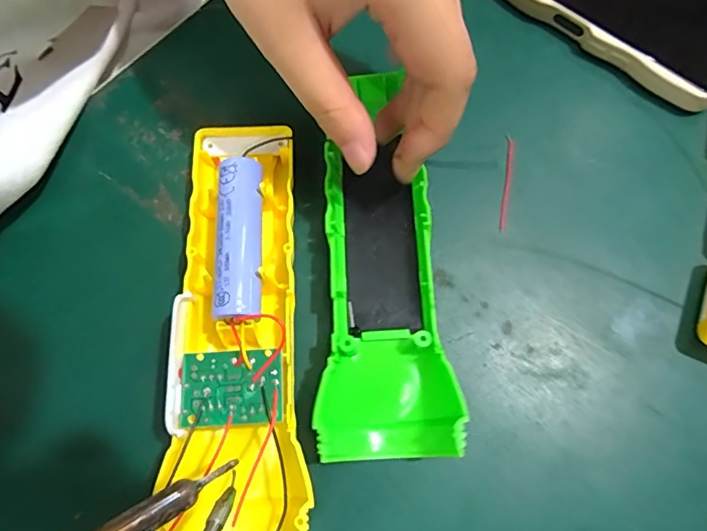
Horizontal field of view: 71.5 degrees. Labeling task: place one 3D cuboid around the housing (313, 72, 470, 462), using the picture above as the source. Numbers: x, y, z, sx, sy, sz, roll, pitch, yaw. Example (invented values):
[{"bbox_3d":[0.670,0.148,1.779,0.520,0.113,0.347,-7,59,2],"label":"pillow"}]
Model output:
[{"bbox_3d":[0.009,-0.007,0.201,0.048,0.019,0.158,-2,68,-2],"label":"housing"}]

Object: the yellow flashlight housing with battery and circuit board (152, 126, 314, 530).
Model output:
[{"bbox_3d":[-0.045,0.018,0.192,0.049,0.034,0.161,-2,73,-3],"label":"yellow flashlight housing with battery and circuit board"}]

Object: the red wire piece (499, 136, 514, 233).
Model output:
[{"bbox_3d":[0.071,-0.038,0.228,0.004,0.004,0.049,9,74,2],"label":"red wire piece"}]

